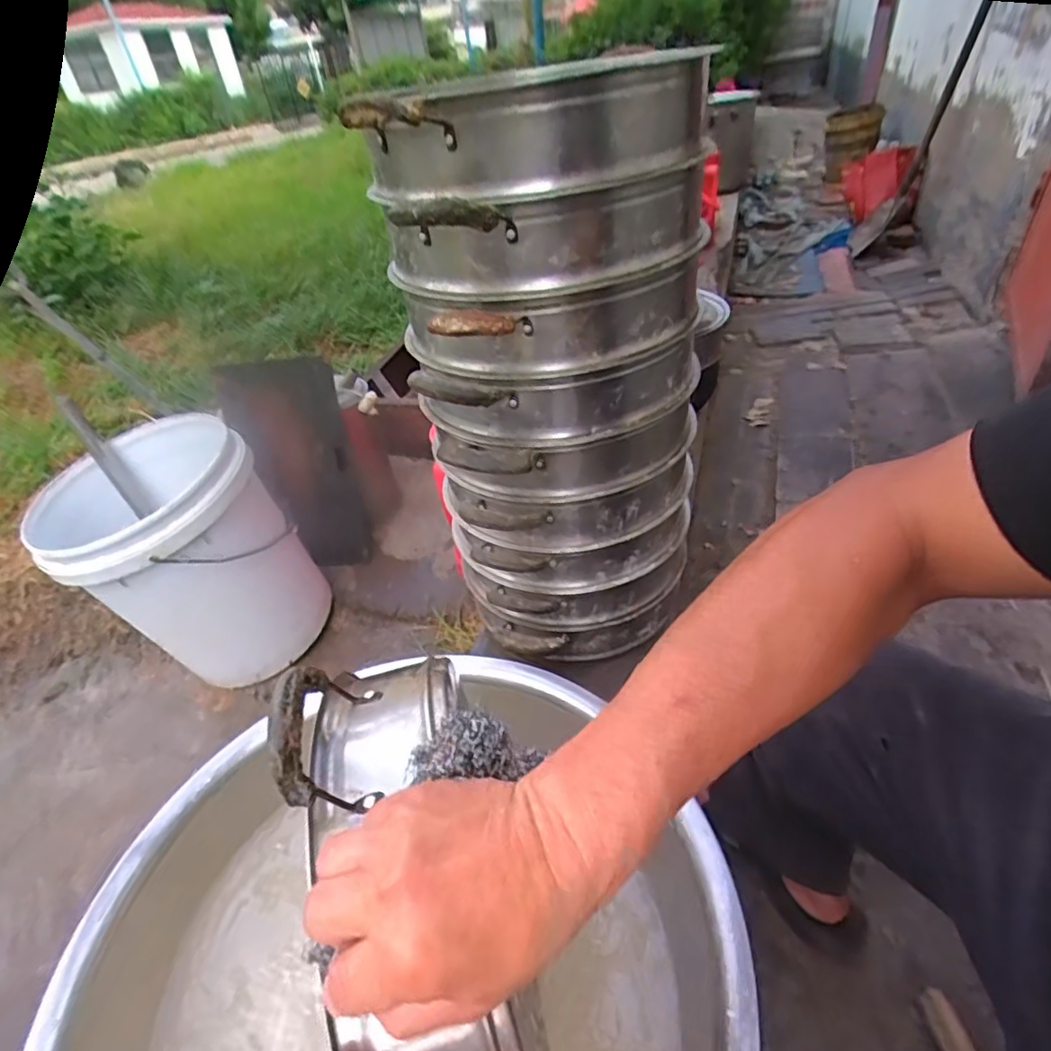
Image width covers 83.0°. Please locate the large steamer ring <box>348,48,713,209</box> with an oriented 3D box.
[{"bbox_3d":[0.006,-0.346,0.506,0.260,0.067,0.289,-4,40,5],"label":"large steamer ring"}]

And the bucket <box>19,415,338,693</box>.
[{"bbox_3d":[-0.528,0.067,0.972,0.313,0.373,0.302,-5,40,4],"label":"bucket"}]

